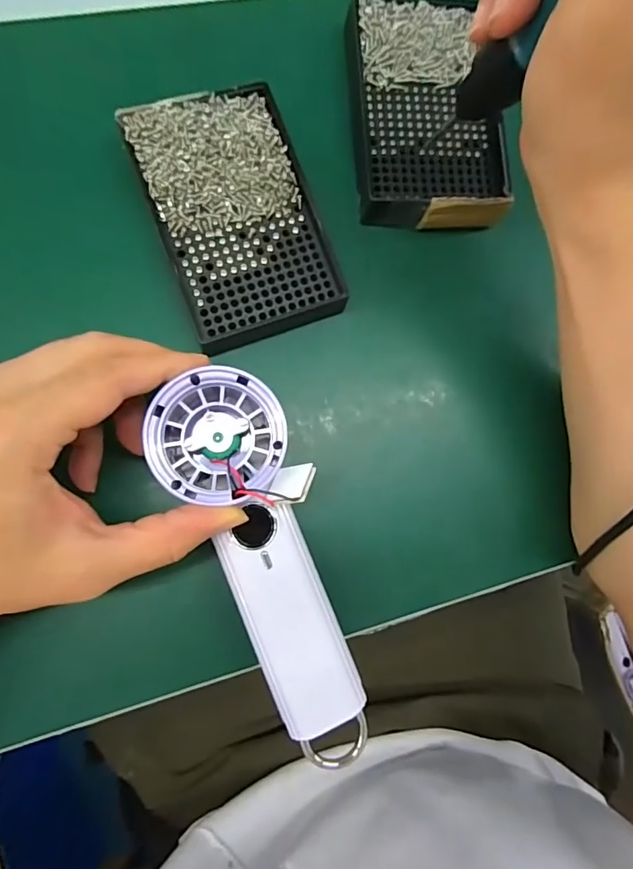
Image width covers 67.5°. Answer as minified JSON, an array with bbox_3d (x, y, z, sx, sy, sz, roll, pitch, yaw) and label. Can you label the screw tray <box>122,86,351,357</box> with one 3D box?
[{"bbox_3d":[-0.044,-0.123,0.267,0.085,0.018,0.134,-19,87,-9],"label":"screw tray"}]

